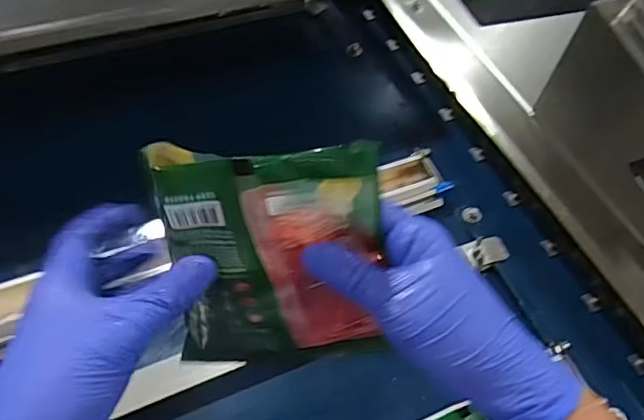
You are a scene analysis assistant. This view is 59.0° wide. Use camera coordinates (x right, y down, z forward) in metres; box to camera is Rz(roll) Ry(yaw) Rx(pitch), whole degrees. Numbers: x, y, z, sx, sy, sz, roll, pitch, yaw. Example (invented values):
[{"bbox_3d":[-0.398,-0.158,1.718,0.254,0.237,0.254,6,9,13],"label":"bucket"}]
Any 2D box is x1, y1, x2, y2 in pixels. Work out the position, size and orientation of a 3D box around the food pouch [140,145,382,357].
[{"bbox_3d":[-0.024,0.024,0.282,0.104,0.119,0.018,-3,28,2],"label":"food pouch"}]

